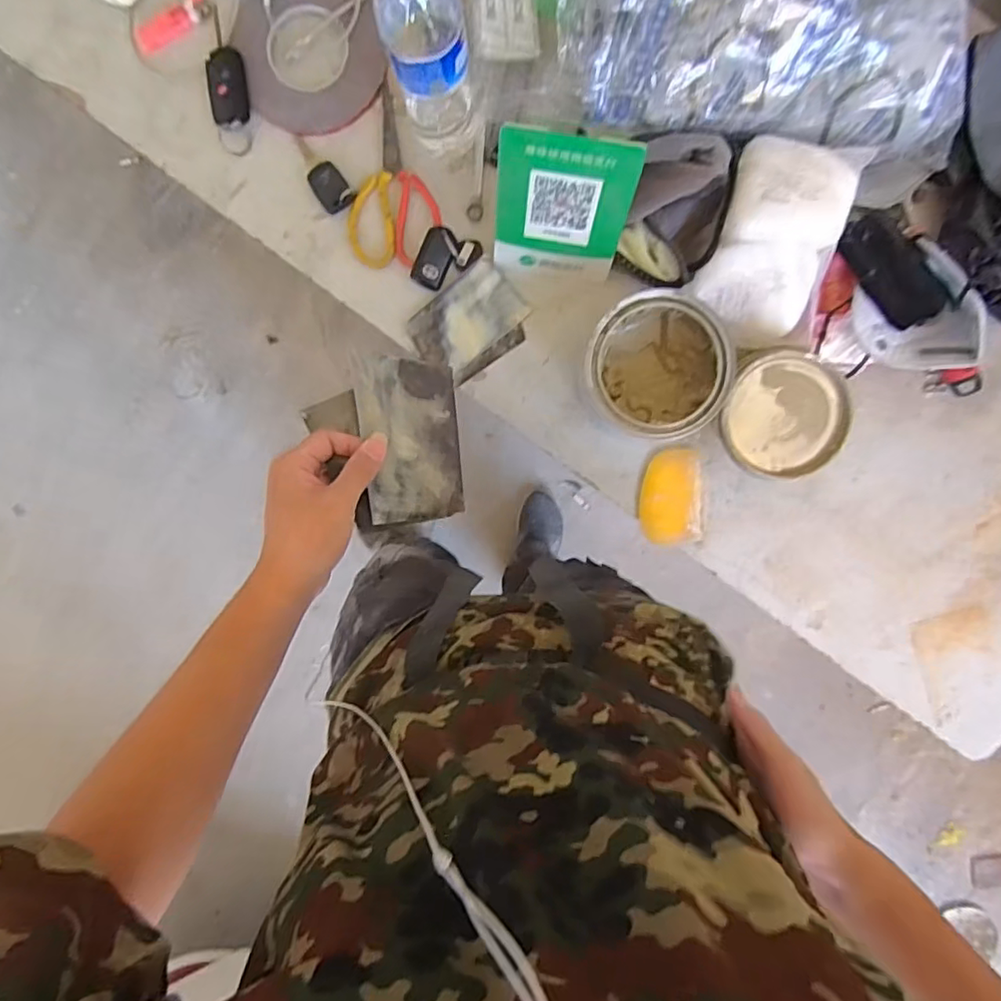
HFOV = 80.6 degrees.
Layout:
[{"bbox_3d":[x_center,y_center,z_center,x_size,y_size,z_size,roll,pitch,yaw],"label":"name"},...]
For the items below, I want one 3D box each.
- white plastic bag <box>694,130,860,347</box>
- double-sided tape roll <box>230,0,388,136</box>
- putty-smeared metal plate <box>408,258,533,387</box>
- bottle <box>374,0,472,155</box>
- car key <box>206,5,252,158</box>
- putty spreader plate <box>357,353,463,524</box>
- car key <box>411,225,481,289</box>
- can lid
[{"bbox_3d":[0.255,-0.240,0.555,0.102,0.028,0.166,20,117,9],"label":"white plastic bag"},{"bbox_3d":[-0.186,-0.442,0.582,0.137,0.009,0.138,-1,100,-6],"label":"double-sided tape roll"},{"bbox_3d":[-0.030,-0.180,0.606,0.112,0.004,0.084,-39,101,5],"label":"putty-smeared metal plate"},{"bbox_3d":[-0.055,-0.350,0.480,0.056,0.225,0.052,0,97,1],"label":"bottle"},{"bbox_3d":[-0.268,-0.413,0.582,0.038,0.017,0.130,-2,97,1],"label":"car key"},{"bbox_3d":[-0.068,-0.045,0.456,0.073,0.005,0.130,-8,111,-11],"label":"putty spreader plate"},{"bbox_3d":[-0.055,-0.240,0.590,0.056,0.025,0.056,22,97,-1],"label":"car key"},{"bbox_3d":[0.271,-0.081,0.562,0.114,0.008,0.114,0,97,3],"label":"can lid"}]

